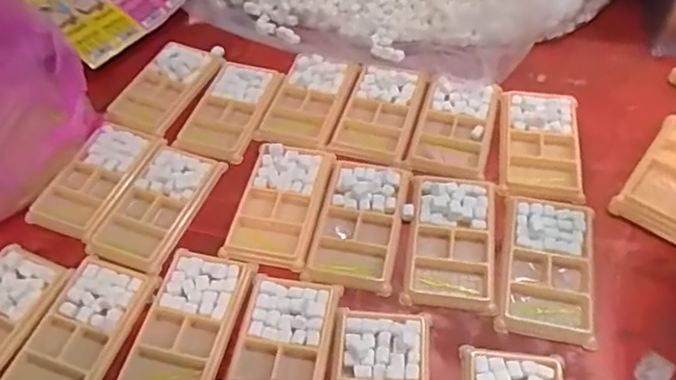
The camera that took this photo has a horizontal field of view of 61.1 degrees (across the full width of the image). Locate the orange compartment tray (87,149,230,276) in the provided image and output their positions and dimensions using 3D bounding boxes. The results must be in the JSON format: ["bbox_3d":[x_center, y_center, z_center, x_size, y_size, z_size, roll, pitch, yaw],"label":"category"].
[{"bbox_3d":[-0.180,0.011,0.561,0.081,0.011,0.134,15,56,14],"label":"orange compartment tray"}]

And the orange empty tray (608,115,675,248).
[{"bbox_3d":[0.328,-0.011,0.548,0.078,0.022,0.138,31,62,24],"label":"orange empty tray"}]

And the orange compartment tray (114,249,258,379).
[{"bbox_3d":[-0.129,0.115,0.487,0.078,0.013,0.132,11,55,12],"label":"orange compartment tray"}]

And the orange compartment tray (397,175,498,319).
[{"bbox_3d":[0.103,0.043,0.523,0.078,0.010,0.136,6,54,8],"label":"orange compartment tray"}]

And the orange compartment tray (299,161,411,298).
[{"bbox_3d":[0.019,0.029,0.540,0.081,0.013,0.137,7,55,9],"label":"orange compartment tray"}]

